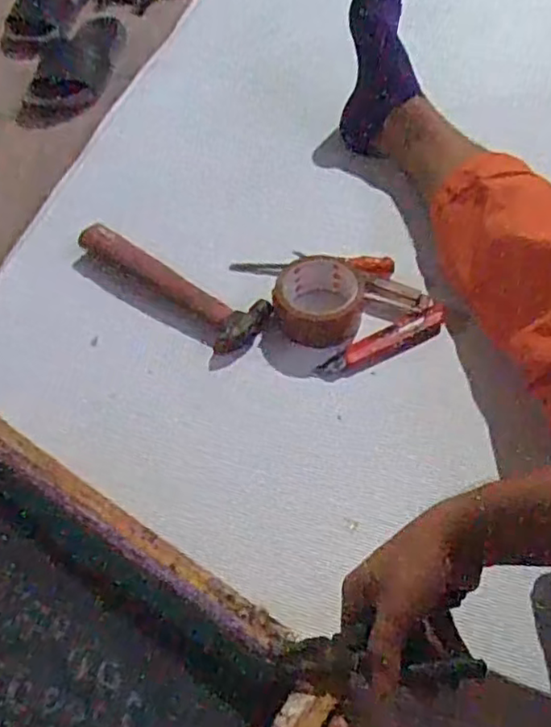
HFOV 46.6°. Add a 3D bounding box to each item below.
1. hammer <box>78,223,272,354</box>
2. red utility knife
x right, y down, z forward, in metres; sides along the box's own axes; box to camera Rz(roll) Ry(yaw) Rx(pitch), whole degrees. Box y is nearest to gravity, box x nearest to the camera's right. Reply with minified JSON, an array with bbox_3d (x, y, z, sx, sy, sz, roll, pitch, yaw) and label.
[{"bbox_3d":[-0.125,-0.102,0.764,0.265,0.032,0.071,33,63,24],"label":"hammer"},{"bbox_3d":[0.121,-0.023,0.709,0.157,0.017,0.035,-23,57,-12],"label":"red utility knife"}]

